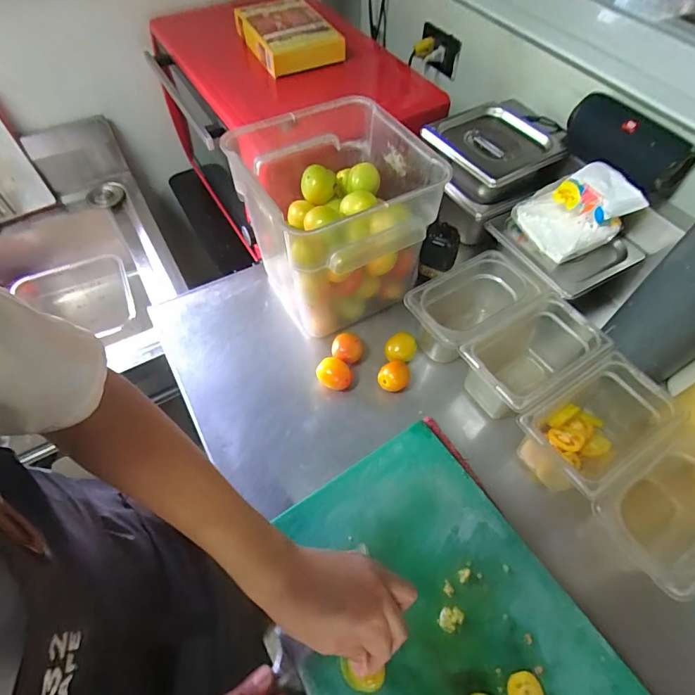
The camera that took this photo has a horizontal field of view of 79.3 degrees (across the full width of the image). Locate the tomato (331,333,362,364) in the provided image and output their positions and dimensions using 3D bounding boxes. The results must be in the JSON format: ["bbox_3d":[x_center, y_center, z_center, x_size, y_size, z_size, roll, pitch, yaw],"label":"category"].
[{"bbox_3d":[-0.001,0.006,0.598,0.041,0.042,0.035,16,59,10],"label":"tomato"}]

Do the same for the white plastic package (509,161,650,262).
[{"bbox_3d":[0.316,-0.189,0.583,0.093,0.095,0.122,-26,61,-16],"label":"white plastic package"}]

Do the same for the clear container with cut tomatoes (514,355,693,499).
[{"bbox_3d":[0.288,0.100,0.505,0.170,0.095,0.101,-28,62,-17],"label":"clear container with cut tomatoes"}]

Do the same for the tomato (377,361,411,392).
[{"bbox_3d":[0.064,0.043,0.581,0.044,0.034,0.034,4,58,2],"label":"tomato"}]

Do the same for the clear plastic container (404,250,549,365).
[{"bbox_3d":[0.180,-0.053,0.604,0.196,0.094,0.107,-27,62,-16],"label":"clear plastic container"}]

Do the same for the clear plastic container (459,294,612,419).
[{"bbox_3d":[0.241,0.019,0.558,0.183,0.094,0.107,-30,62,-18],"label":"clear plastic container"}]

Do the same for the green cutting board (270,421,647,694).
[{"bbox_3d":[0.097,0.293,0.422,0.257,0.017,0.386,-30,62,-18],"label":"green cutting board"}]

